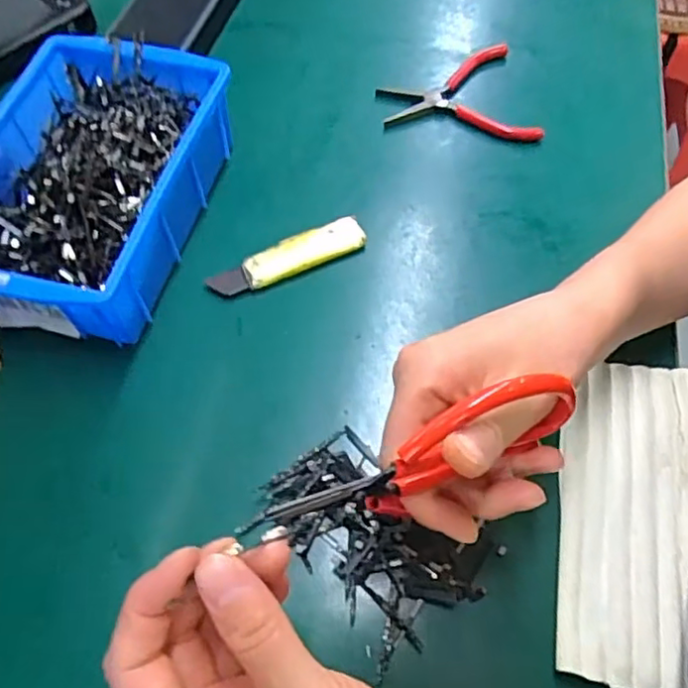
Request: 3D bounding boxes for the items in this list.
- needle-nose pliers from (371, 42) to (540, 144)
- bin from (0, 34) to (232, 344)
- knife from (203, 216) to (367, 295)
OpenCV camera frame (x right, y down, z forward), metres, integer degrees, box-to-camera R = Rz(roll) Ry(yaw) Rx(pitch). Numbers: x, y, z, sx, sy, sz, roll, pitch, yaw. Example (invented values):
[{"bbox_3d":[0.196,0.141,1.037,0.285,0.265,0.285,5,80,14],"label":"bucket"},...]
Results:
[{"bbox_3d":[0.083,-0.191,0.493,0.112,0.007,0.105,-7,61,-4],"label":"needle-nose pliers"},{"bbox_3d":[-0.166,-0.103,0.414,0.137,0.063,0.203,13,61,7],"label":"bin"},{"bbox_3d":[-0.037,-0.058,0.420,0.105,0.009,0.027,-22,63,-12],"label":"knife"}]

